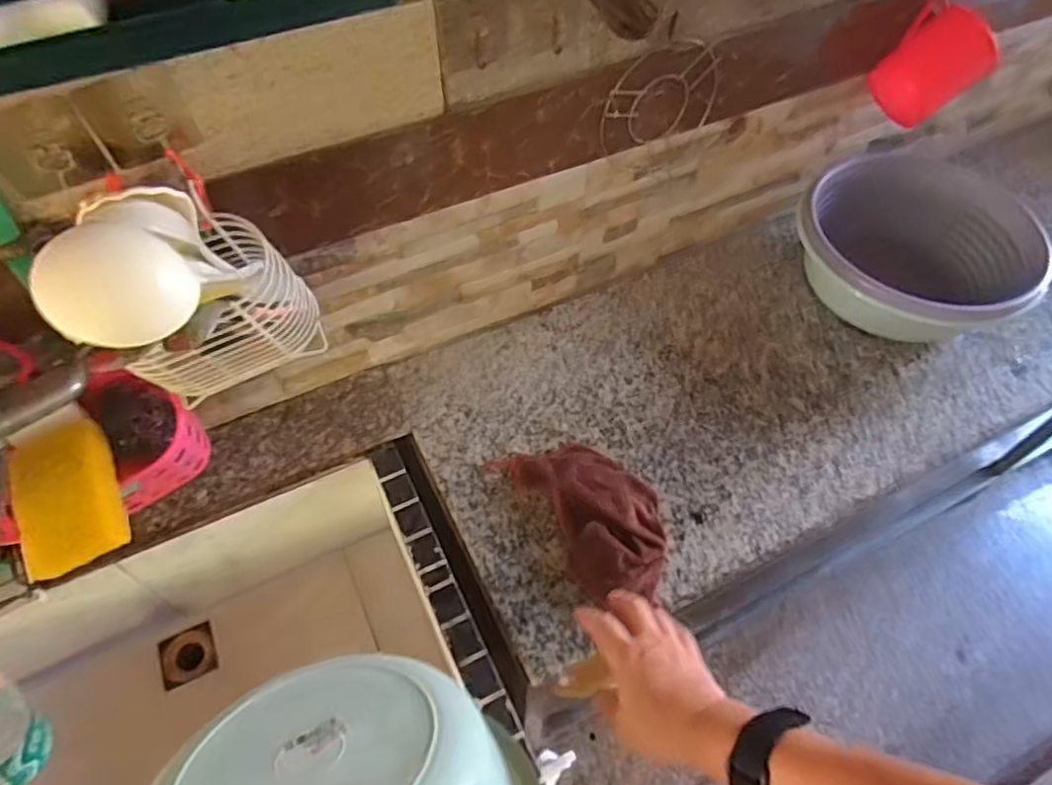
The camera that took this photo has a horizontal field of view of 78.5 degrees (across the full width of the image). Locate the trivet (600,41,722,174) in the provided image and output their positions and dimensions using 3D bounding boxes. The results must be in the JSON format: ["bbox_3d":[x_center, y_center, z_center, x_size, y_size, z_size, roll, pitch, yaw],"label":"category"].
[{"bbox_3d":[0.151,-0.312,0.725,0.153,0.152,0.019,-28,60,-18],"label":"trivet"}]

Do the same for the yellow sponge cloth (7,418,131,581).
[{"bbox_3d":[-0.401,0.089,0.566,0.077,0.025,0.127,-25,73,-15],"label":"yellow sponge cloth"}]

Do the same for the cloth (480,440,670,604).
[{"bbox_3d":[0.074,0.120,0.705,0.128,0.044,0.213,-31,61,-20],"label":"cloth"}]

